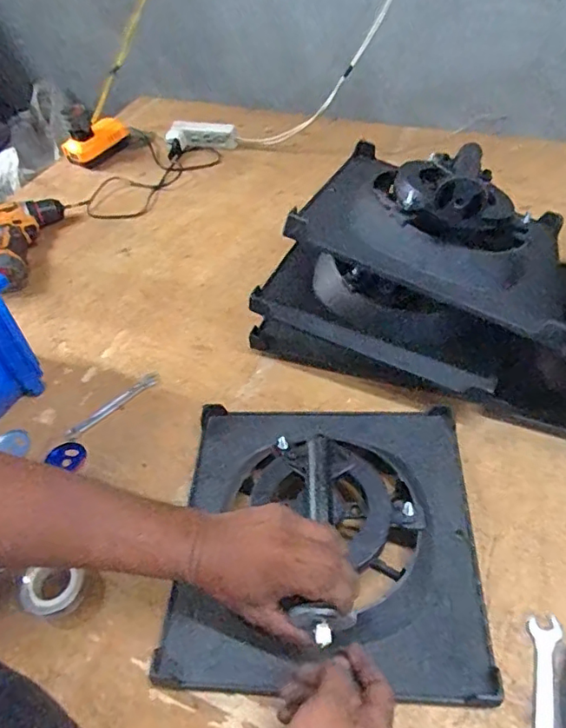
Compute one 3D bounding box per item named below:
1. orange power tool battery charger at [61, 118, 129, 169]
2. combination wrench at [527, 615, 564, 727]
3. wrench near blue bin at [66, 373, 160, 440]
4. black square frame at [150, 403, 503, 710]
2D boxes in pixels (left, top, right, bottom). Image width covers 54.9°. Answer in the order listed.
[{"bbox_3d":[-0.406,-0.482,1.184,0.089,0.060,0.143,25,56,25],"label":"orange power tool battery charger"},{"bbox_3d":[0.215,0.298,0.451,0.027,0.006,0.175,12,52,16],"label":"combination wrench"},{"bbox_3d":[-0.225,0.055,0.724,0.142,0.004,0.023,-39,56,-25],"label":"wrench near blue bin"},{"bbox_3d":[0.041,0.149,0.536,0.295,0.094,0.296,0,49,5],"label":"black square frame"}]

